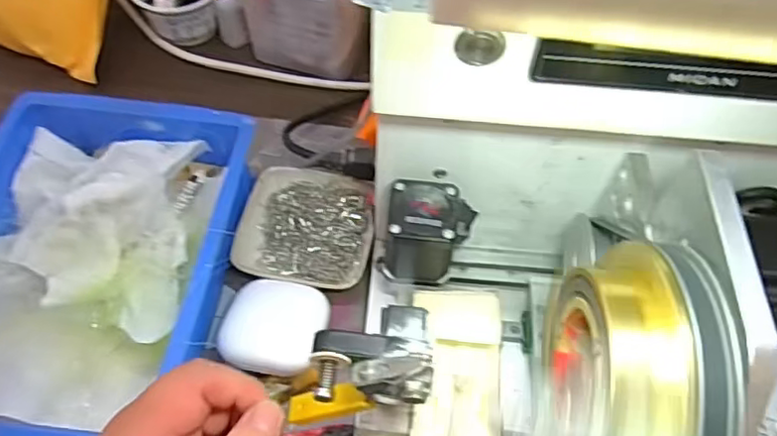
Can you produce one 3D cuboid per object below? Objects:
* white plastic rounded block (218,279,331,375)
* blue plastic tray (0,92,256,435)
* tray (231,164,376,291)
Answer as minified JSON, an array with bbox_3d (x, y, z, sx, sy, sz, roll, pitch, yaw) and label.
[{"bbox_3d":[-0.076,0.073,0.414,0.066,0.016,0.060,6,57,2],"label":"white plastic rounded block"},{"bbox_3d":[-0.197,0.031,0.411,0.178,0.067,0.248,6,57,2],"label":"blue plastic tray"},{"bbox_3d":[-0.061,0.007,0.460,0.096,0.016,0.095,10,57,4],"label":"tray"}]

